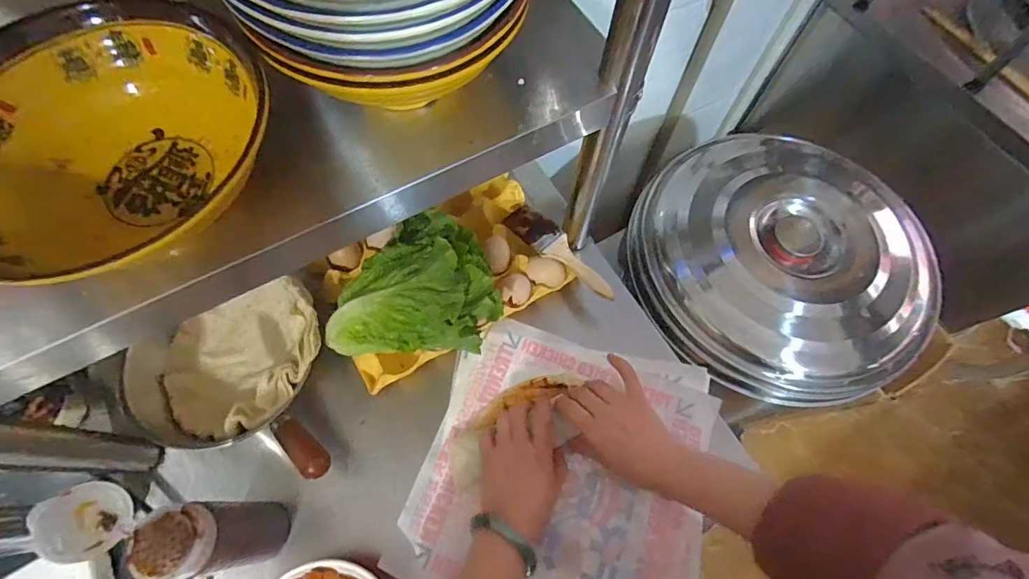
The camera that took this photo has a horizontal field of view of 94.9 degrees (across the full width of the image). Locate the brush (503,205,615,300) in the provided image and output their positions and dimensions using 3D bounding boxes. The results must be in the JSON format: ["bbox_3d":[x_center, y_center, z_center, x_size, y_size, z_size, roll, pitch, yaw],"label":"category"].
[{"bbox_3d":[0.057,-0.046,0.567,0.157,0.013,0.039,40,71,15],"label":"brush"}]

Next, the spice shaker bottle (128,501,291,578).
[{"bbox_3d":[-0.251,0.213,0.409,0.051,0.155,0.052,1,66,-2],"label":"spice shaker bottle"}]

